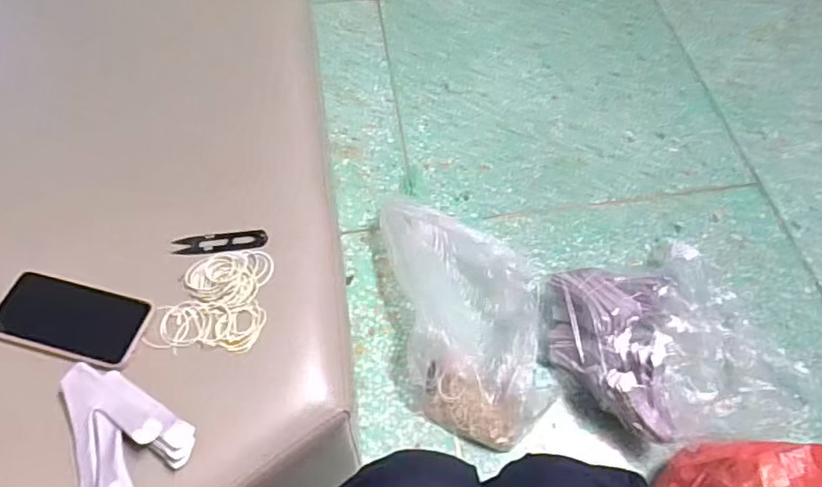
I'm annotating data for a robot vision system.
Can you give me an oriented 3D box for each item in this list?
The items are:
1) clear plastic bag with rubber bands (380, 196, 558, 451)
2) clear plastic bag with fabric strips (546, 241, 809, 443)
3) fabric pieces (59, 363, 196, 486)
[{"bbox_3d":[0.102,0.107,1.000,0.252,0.111,0.445,-8,58,-9],"label":"clear plastic bag with rubber bands"},{"bbox_3d":[0.445,0.172,0.987,0.395,0.149,0.346,-18,60,-14],"label":"clear plastic bag with fabric strips"},{"bbox_3d":[-0.274,0.174,0.533,0.136,0.029,0.099,31,63,17],"label":"fabric pieces"}]

